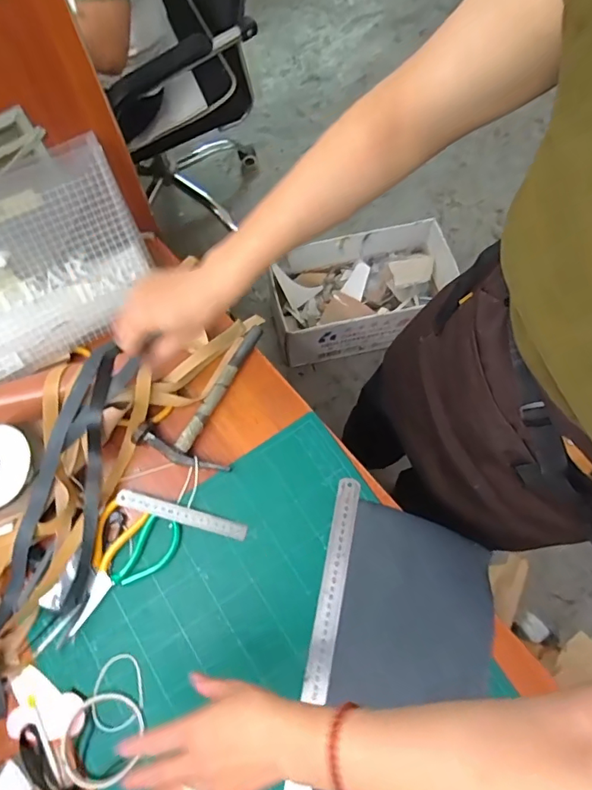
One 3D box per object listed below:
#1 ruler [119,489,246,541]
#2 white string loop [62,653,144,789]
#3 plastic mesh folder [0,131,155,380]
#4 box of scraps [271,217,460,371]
[{"bbox_3d":[-0.148,0.156,0.607,0.168,0.006,0.021,18,71,-4],"label":"ruler"},{"bbox_3d":[-0.212,0.372,0.534,0.083,0.016,0.126,29,74,8],"label":"white string loop"},{"bbox_3d":[-0.343,-0.141,0.576,0.325,0.224,0.013,-35,51,-20],"label":"plastic mesh folder"},{"bbox_3d":[0.210,-0.299,1.420,0.501,0.222,0.288,-15,73,-6],"label":"box of scraps"}]

